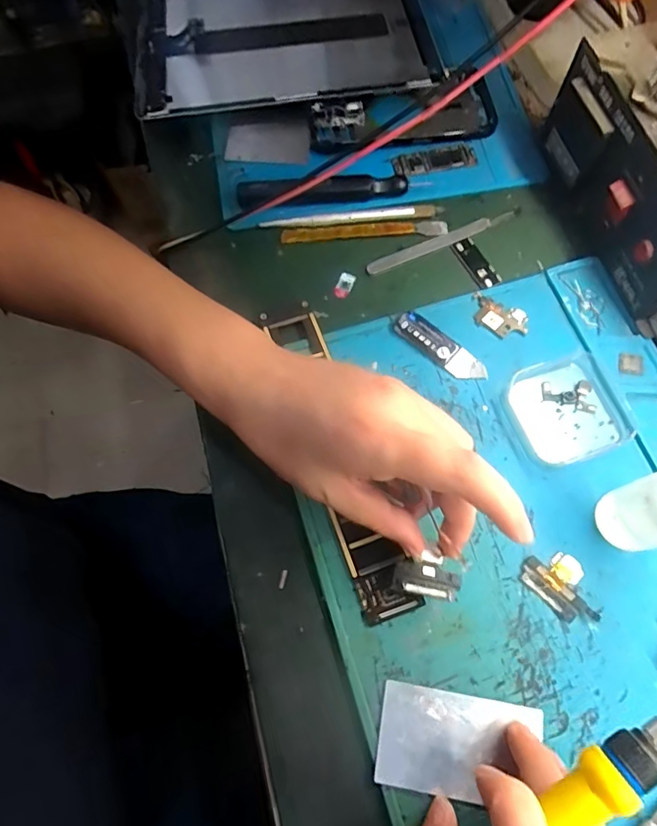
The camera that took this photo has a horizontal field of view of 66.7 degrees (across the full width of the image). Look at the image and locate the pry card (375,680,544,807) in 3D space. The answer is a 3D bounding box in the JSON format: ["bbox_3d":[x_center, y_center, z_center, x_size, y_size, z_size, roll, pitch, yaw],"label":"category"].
[{"bbox_3d":[0.065,0.165,0.248,0.078,0.004,0.045,8,70,5],"label":"pry card"}]

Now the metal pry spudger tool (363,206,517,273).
[{"bbox_3d":[0.083,-0.125,0.362,0.122,0.004,0.012,-25,70,-7],"label":"metal pry spudger tool"}]

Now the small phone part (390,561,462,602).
[{"bbox_3d":[0.051,0.087,0.260,0.036,0.004,0.016,10,70,-1],"label":"small phone part"}]

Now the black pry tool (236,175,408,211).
[{"bbox_3d":[-0.004,-0.163,0.362,0.122,0.020,0.017,-4,69,0],"label":"black pry tool"}]

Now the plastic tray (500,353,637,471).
[{"bbox_3d":[0.148,-0.003,0.306,0.069,0.011,0.063,-19,70,-5],"label":"plastic tray"}]

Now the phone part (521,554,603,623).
[{"bbox_3d":[0.129,0.095,0.275,0.029,0.004,0.043,-42,73,-13],"label":"phone part"}]

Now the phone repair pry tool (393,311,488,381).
[{"bbox_3d":[0.073,-0.043,0.326,0.066,0.006,0.019,40,75,15],"label":"phone repair pry tool"}]

